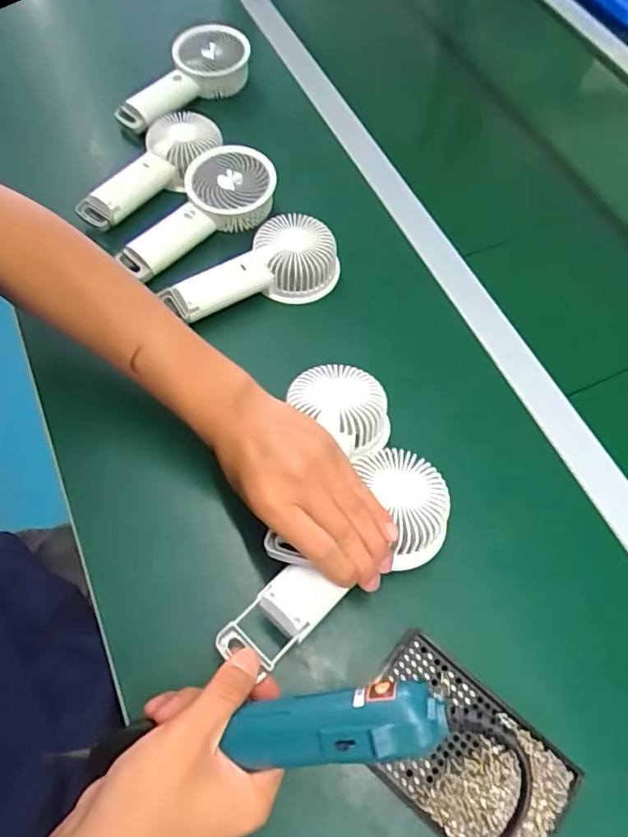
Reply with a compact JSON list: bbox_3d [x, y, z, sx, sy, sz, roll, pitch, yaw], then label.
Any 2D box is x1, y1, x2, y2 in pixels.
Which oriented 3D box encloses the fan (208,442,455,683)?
[{"bbox_3d":[0.019,0.094,0.375,0.191,0.040,0.082,-37,70,-25],"label":"fan"}]

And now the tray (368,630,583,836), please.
[{"bbox_3d":[0.095,0.224,0.364,0.135,0.024,0.087,38,66,15],"label":"tray"}]

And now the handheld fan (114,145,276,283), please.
[{"bbox_3d":[-0.110,-0.208,0.546,0.162,0.048,0.084,-41,71,-4],"label":"handheld fan"}]

